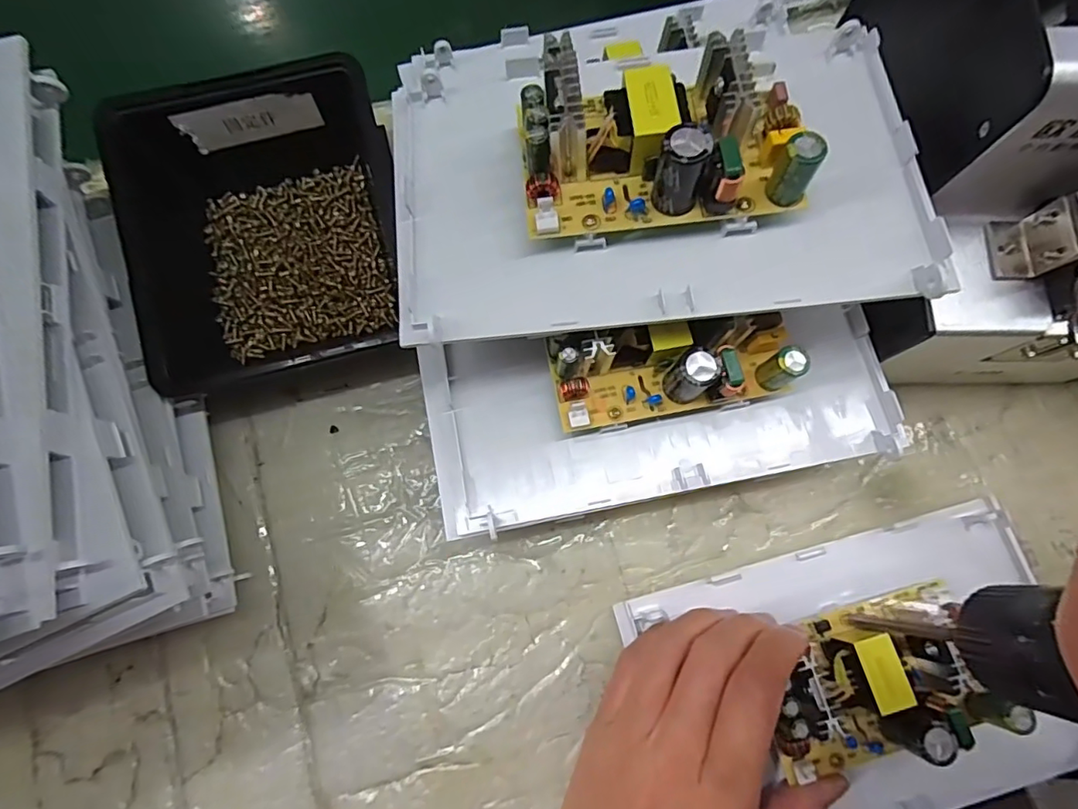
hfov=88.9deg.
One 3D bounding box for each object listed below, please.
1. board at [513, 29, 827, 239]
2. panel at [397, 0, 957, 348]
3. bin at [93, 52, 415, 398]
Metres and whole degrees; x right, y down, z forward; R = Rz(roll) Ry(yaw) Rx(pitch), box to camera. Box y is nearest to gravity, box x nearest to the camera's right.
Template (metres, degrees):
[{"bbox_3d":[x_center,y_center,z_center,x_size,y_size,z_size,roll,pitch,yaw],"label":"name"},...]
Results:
[{"bbox_3d":[0.042,-0.093,0.195,0.097,0.035,0.054,-5,75,-2],"label":"board"},{"bbox_3d":[0.045,-0.099,0.214,0.197,0.020,0.141,-5,75,-2],"label":"panel"},{"bbox_3d":[-0.129,-0.081,0.270,0.118,0.070,0.134,-11,75,-3],"label":"bin"}]

